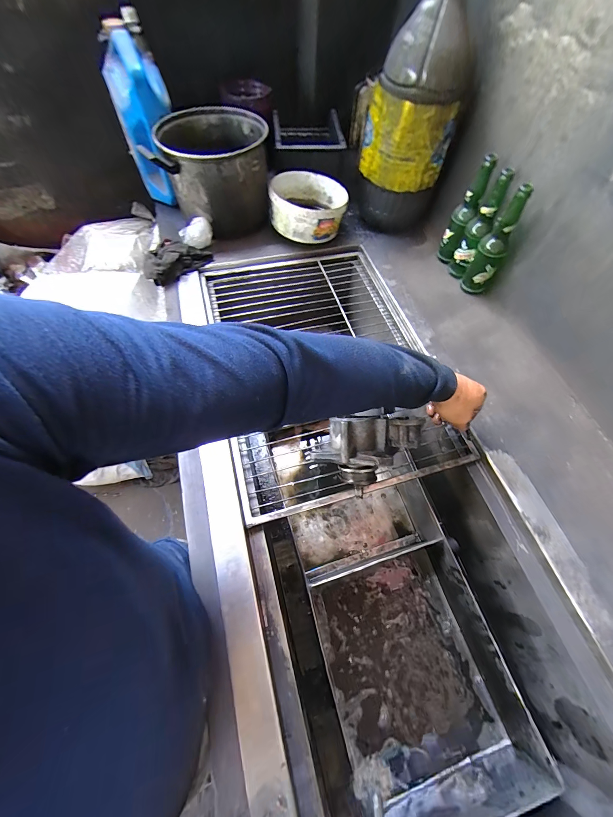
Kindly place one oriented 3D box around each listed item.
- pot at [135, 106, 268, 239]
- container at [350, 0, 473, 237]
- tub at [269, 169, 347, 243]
[{"bbox_3d":[-0.226,-0.593,0.765,0.251,0.203,0.263,1,62,-2],"label":"pot"},{"bbox_3d":[0.227,-0.676,0.700,0.206,0.415,0.230,4,62,0],"label":"container"},{"bbox_3d":[0.006,-0.534,0.802,0.199,0.109,0.200,0,62,-3],"label":"tub"}]

